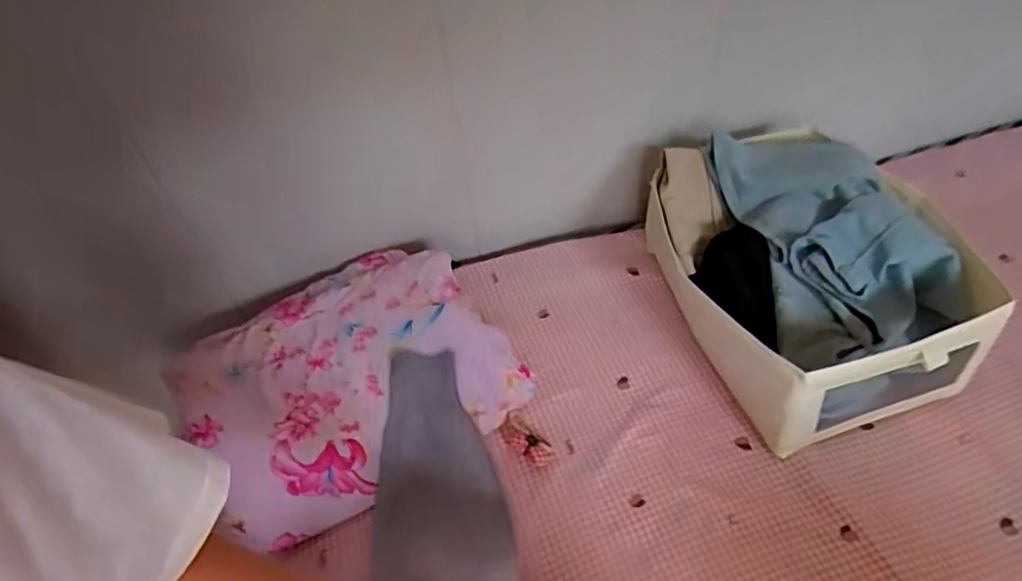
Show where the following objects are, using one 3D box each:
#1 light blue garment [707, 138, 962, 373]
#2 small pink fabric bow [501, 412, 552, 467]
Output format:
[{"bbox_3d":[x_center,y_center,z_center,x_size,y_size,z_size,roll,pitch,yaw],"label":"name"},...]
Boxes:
[{"bbox_3d":[0.416,-0.076,0.804,0.226,0.112,0.340,-9,48,-2],"label":"light blue garment"},{"bbox_3d":[0.018,0.187,0.763,0.038,0.009,0.080,-30,53,-21],"label":"small pink fabric bow"}]

